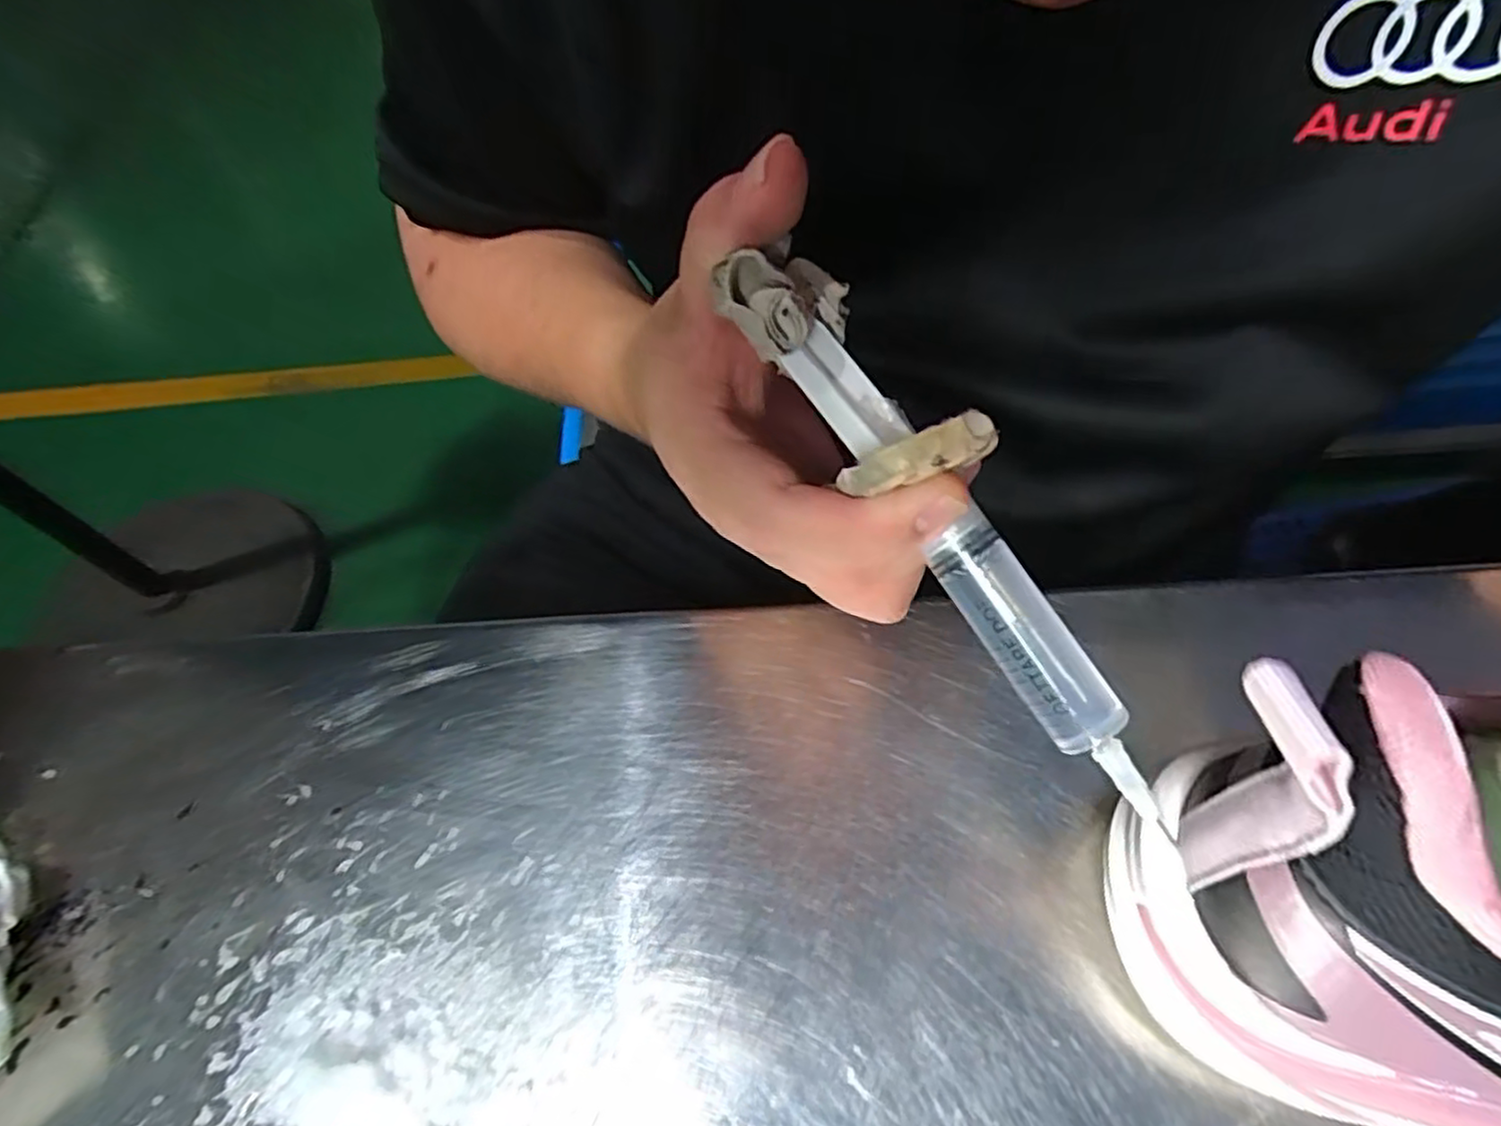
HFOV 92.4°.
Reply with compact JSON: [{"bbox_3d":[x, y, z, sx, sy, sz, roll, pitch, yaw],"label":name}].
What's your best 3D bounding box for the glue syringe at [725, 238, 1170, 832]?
[{"bbox_3d":[0.043,-0.010,0.153,0.027,0.033,0.149,-33,84,-17],"label":"glue syringe"}]

